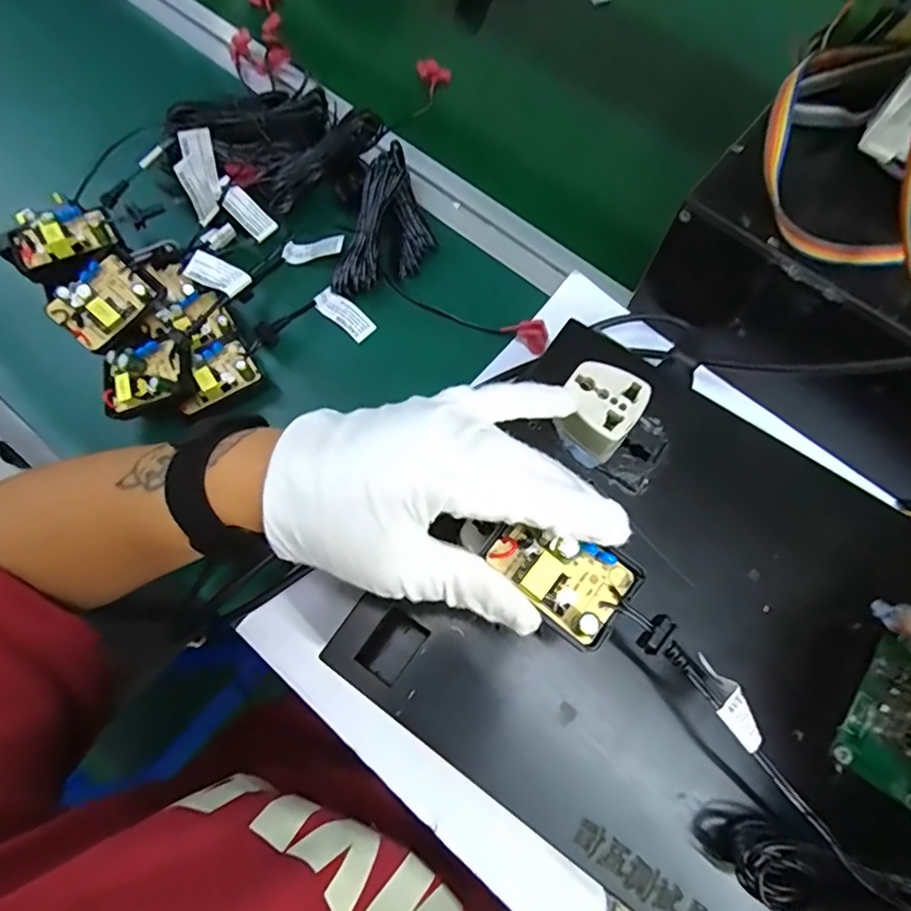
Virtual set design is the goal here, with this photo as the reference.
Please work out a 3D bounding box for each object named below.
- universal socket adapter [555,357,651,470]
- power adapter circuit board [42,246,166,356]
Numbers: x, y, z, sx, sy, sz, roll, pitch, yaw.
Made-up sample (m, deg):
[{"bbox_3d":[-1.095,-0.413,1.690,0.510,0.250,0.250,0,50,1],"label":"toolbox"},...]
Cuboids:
[{"bbox_3d":[0.072,-0.022,0.282,0.038,0.034,0.038,36,71,11],"label":"universal socket adapter"},{"bbox_3d":[-0.209,-0.094,0.331,0.036,0.021,0.056,34,71,10],"label":"power adapter circuit board"}]

